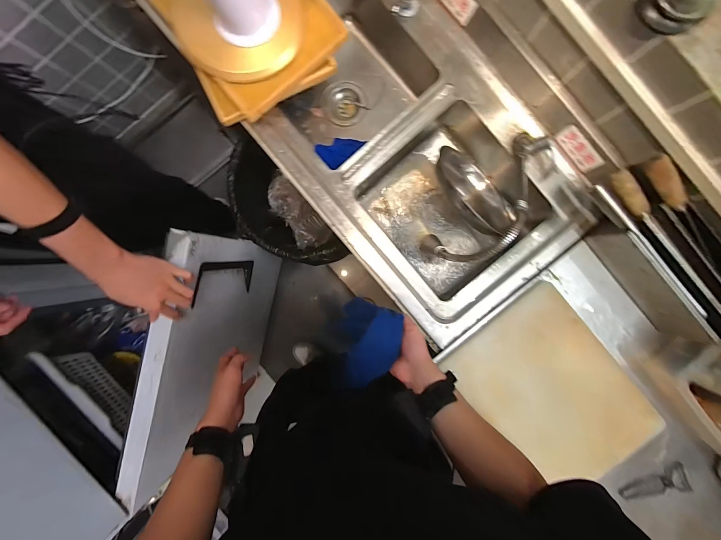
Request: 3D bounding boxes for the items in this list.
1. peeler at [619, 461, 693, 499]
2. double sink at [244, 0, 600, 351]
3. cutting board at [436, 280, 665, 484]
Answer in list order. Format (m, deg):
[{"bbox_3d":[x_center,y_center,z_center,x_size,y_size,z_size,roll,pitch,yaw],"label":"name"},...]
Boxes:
[{"bbox_3d":[0.639,0.476,0.682,0.149,0.015,0.066,-24,91,3],"label":"peeler"},{"bbox_3d":[0.108,-0.264,0.719,0.463,0.228,0.747,-40,90,3],"label":"double sink"},{"bbox_3d":[0.417,0.270,0.682,0.285,0.024,0.416,-41,91,3],"label":"cutting board"}]

